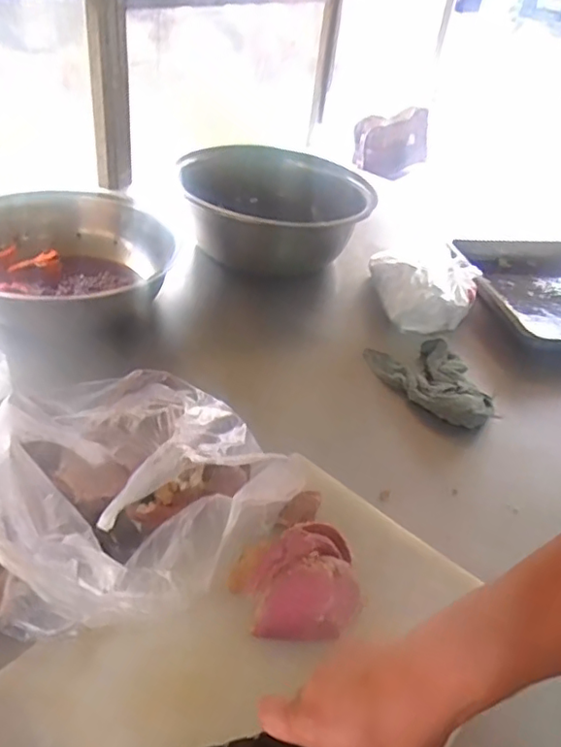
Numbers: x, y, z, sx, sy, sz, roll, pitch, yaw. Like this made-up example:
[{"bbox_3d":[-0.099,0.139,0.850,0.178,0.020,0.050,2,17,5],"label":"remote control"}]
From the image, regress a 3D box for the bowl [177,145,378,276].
[{"bbox_3d":[-0.003,-0.335,1.229,0.372,0.141,0.373,5,39,-4],"label":"bowl"}]

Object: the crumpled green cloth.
[{"bbox_3d":[0.238,0.012,0.921,0.144,0.038,0.204,-6,41,-17],"label":"crumpled green cloth"}]

